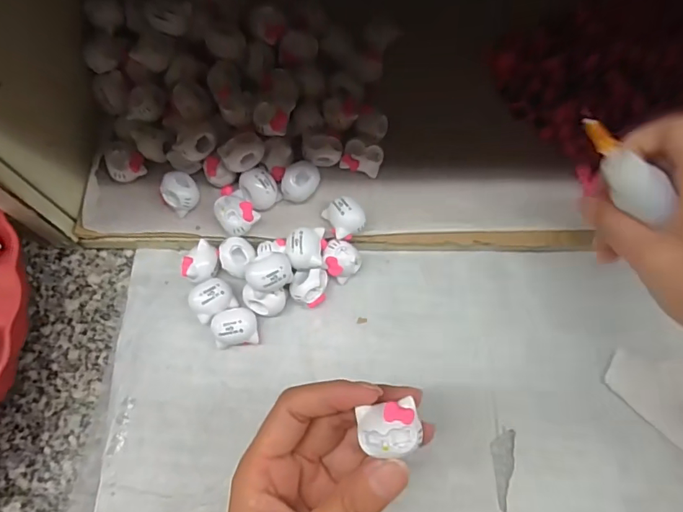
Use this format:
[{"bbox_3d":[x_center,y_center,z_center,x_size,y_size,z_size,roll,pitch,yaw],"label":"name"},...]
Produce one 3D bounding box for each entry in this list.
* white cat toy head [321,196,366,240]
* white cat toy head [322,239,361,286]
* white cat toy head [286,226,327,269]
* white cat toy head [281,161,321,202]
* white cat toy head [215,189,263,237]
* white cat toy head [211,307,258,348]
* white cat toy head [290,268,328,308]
[{"bbox_3d":[0.003,-0.021,0.286,0.021,0.022,0.022,-25,76,-6],"label":"white cat toy head"},{"bbox_3d":[-0.001,0.003,0.290,0.021,0.021,0.021,0,75,0],"label":"white cat toy head"},{"bbox_3d":[-0.021,-0.004,0.278,0.021,0.017,0.024,1,75,1],"label":"white cat toy head"},{"bbox_3d":[-0.025,-0.044,0.293,0.023,0.018,0.023,-7,75,-2],"label":"white cat toy head"},{"bbox_3d":[-0.063,-0.025,0.285,0.022,0.018,0.024,0,75,0],"label":"white cat toy head"},{"bbox_3d":[-0.062,0.041,0.277,0.025,0.018,0.022,-7,75,-2],"label":"white cat toy head"},{"bbox_3d":[-0.019,0.019,0.285,0.020,0.017,0.021,0,75,0],"label":"white cat toy head"}]

